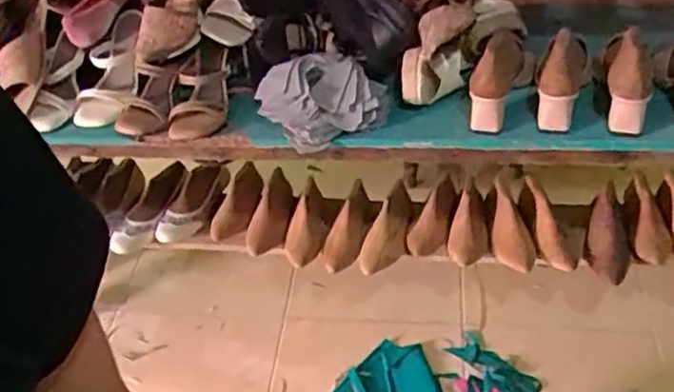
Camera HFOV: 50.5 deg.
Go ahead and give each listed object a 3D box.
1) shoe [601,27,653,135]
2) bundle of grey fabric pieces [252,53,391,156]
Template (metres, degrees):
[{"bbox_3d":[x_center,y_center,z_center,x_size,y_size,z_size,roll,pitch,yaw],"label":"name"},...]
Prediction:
[{"bbox_3d":[0.455,-0.197,1.118,0.077,0.129,0.230,11,31,20],"label":"shoe"},{"bbox_3d":[-0.022,-0.156,1.144,0.198,0.067,0.166,-15,42,-11],"label":"bundle of grey fabric pieces"}]

